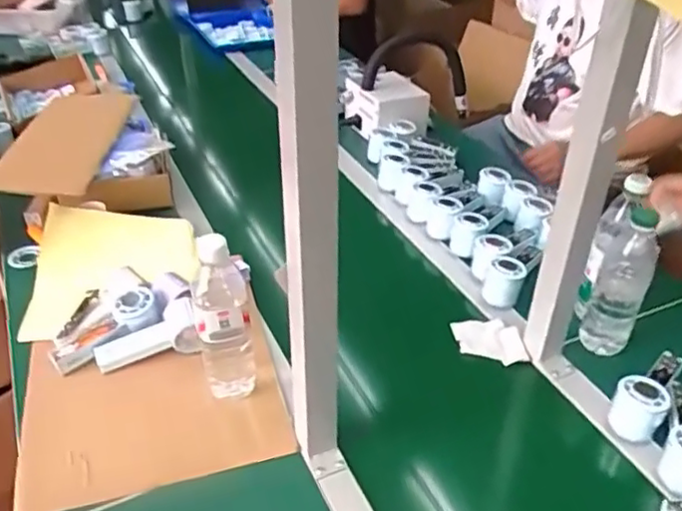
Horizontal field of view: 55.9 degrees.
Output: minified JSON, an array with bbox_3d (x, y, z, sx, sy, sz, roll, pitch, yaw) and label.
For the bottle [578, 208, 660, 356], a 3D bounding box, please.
[{"bbox_3d":[0.363,0.037,0.836,0.067,0.202,0.079,19,40,24],"label":"bottle"}]

